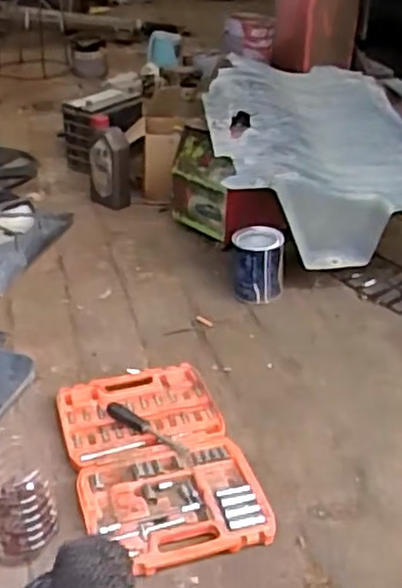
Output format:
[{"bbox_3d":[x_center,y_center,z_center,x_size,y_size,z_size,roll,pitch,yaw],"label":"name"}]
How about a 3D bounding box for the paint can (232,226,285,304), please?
[{"bbox_3d":[0.120,-0.061,1.432,0.106,0.134,0.106,1,31,0],"label":"paint can"}]

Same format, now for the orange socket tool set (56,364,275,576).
[{"bbox_3d":[-0.068,0.244,1.040,0.250,0.049,0.390,-9,33,-17],"label":"orange socket tool set"}]

